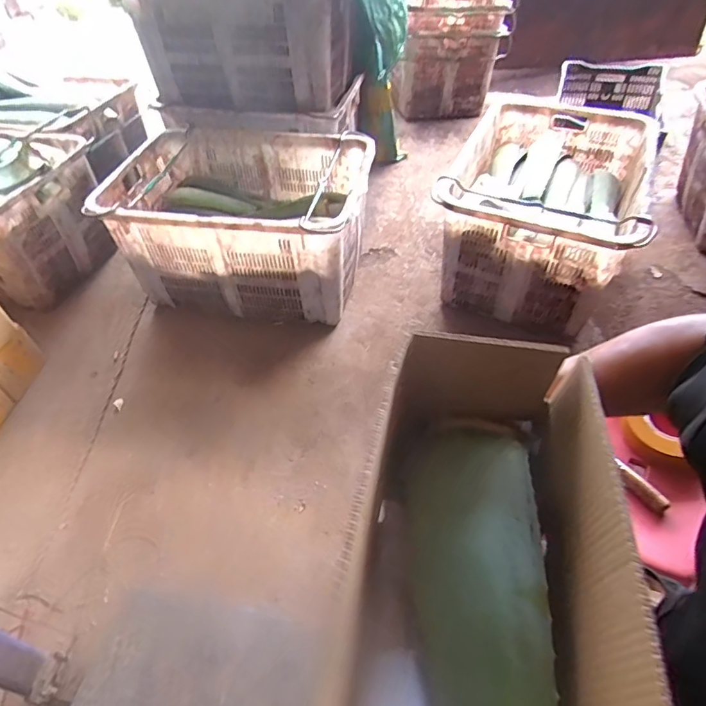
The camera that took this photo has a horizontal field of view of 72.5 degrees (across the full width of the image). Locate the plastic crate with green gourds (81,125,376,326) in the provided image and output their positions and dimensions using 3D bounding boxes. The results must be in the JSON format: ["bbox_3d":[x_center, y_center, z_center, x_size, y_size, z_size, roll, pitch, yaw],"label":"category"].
[{"bbox_3d":[-0.312,-0.386,1.412,0.700,0.322,0.479,10,50,11],"label":"plastic crate with green gourds"}]

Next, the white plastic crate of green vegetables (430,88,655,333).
[{"bbox_3d":[0.579,-0.469,1.472,0.500,0.342,0.818,19,53,18],"label":"white plastic crate of green vegetables"}]

